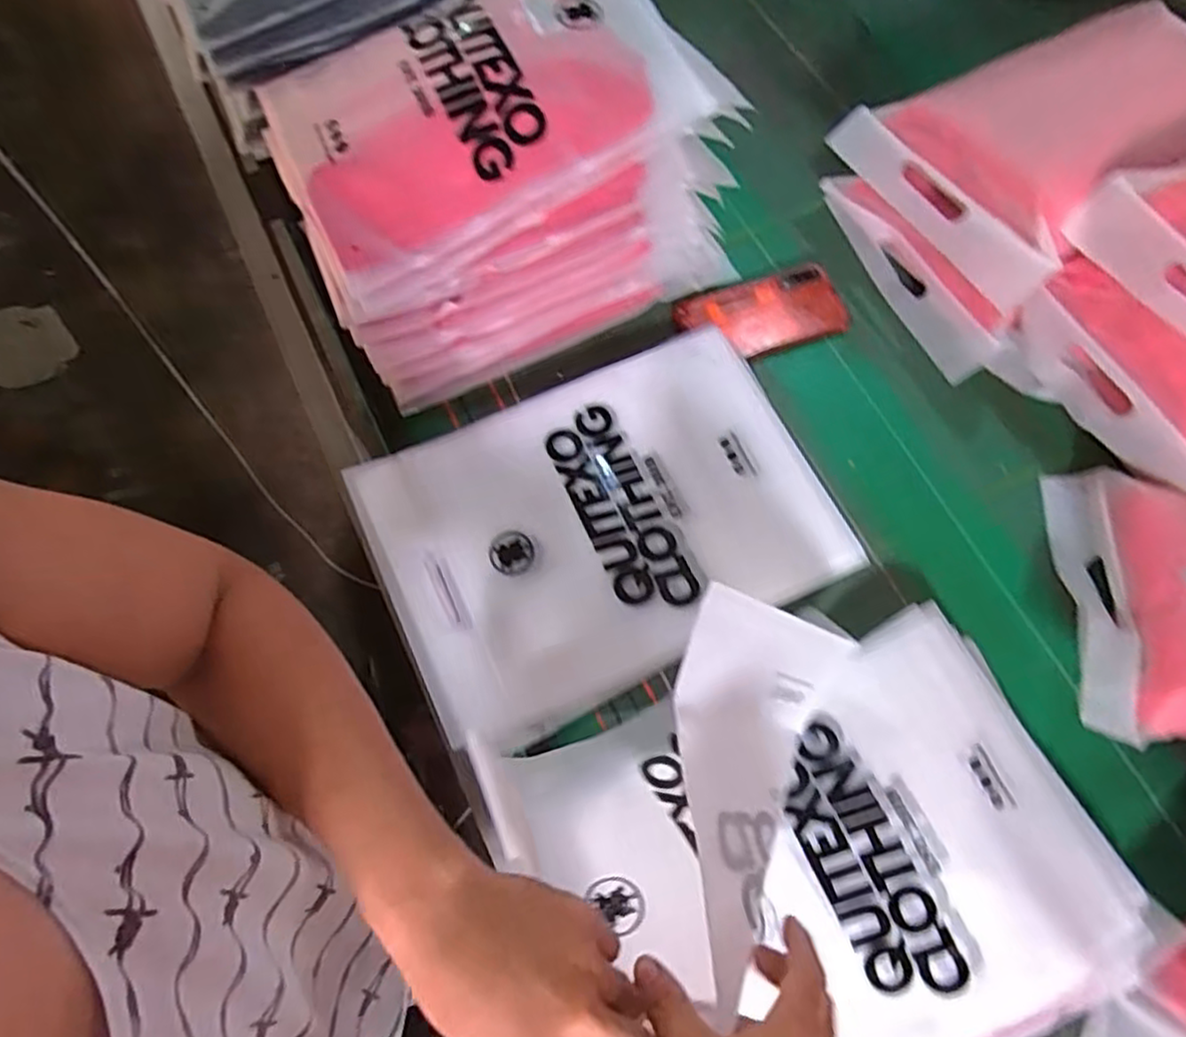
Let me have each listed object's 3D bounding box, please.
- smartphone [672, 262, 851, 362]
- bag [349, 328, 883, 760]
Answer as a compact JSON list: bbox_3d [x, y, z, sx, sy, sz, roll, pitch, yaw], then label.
[{"bbox_3d":[0.170,-0.201,0.706,0.167,0.008,0.078,-18,83,-7],"label":"smartphone"},{"bbox_3d":[0.008,0.002,0.610,0.367,0.035,0.256,-25,72,-10],"label":"bag"}]

